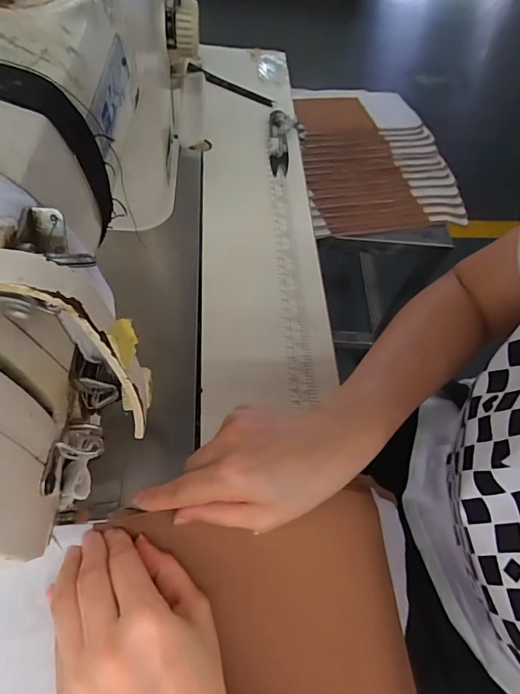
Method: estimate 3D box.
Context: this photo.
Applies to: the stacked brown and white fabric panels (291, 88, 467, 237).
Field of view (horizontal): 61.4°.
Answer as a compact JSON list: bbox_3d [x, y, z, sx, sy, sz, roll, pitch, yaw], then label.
[{"bbox_3d":[0.218,-0.398,0.918,0.349,0.042,0.425,-6,61,-10],"label":"stacked brown and white fabric panels"}]

